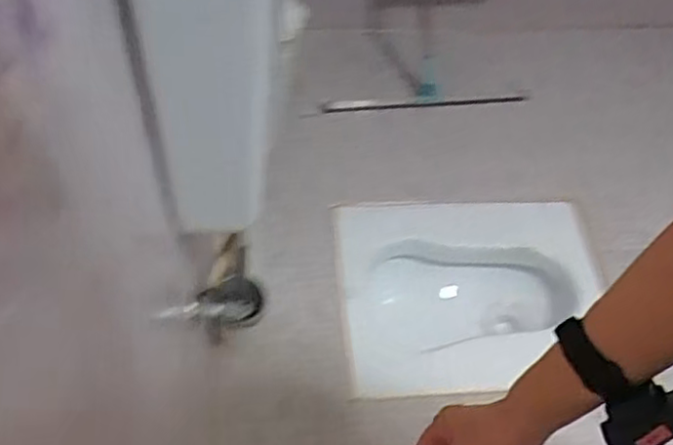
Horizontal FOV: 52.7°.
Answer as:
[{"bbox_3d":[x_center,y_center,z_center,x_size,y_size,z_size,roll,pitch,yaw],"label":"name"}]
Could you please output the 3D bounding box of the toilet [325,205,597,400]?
[{"bbox_3d":[0.296,0.167,1.467,0.566,0.177,0.433,0,56,-7],"label":"toilet"}]

